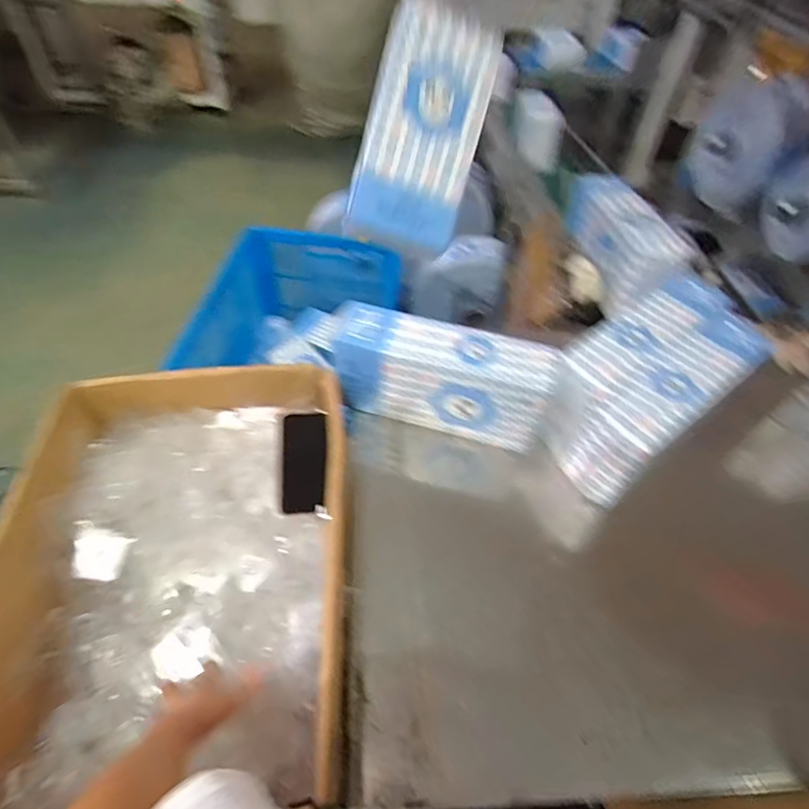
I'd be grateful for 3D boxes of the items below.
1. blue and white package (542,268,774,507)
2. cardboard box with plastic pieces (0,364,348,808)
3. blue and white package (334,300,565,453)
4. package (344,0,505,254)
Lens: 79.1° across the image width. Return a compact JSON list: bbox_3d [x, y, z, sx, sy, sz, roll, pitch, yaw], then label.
[{"bbox_3d":[0.380,-0.040,0.756,0.351,0.138,0.175,-31,59,-25],"label":"blue and white package"},{"bbox_3d":[-0.282,0.212,0.641,0.404,0.180,0.542,-2,51,-5],"label":"cardboard box with plastic pieces"},{"bbox_3d":[0.056,-0.041,0.753,0.323,0.148,0.094,14,52,8],"label":"blue and white package"},{"bbox_3d":[0.028,-0.416,0.713,0.157,0.356,0.068,18,14,10],"label":"package"}]

